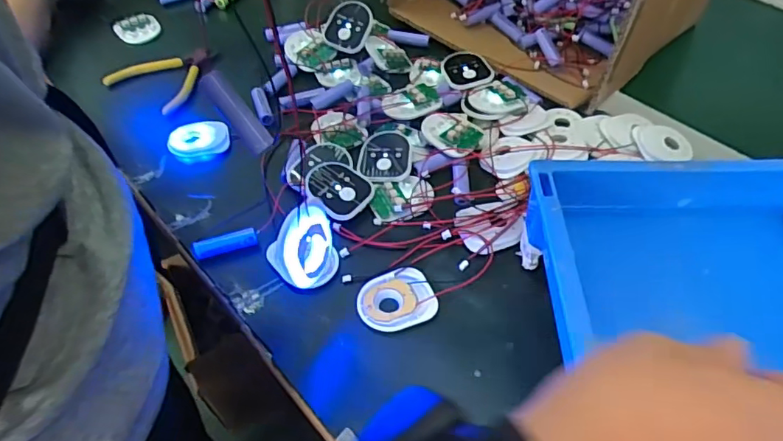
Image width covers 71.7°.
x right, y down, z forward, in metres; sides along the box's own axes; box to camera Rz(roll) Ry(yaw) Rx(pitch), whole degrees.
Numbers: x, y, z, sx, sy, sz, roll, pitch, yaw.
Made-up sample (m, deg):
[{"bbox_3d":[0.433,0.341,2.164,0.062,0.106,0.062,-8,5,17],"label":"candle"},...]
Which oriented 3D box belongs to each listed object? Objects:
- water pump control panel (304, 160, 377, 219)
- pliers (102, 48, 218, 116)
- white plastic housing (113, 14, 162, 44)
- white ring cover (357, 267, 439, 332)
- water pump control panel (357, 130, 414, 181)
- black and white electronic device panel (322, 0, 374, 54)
[{"bbox_3d":[-0.047,-0.028,0.466,0.057,0.013,0.051,32,58,26],"label":"water pump control panel"},{"bbox_3d":[-0.248,-0.164,0.599,0.110,0.017,0.107,-1,50,1],"label":"pliers"},{"bbox_3d":[-0.311,-0.235,0.664,0.051,0.014,0.046,-26,52,-16],"label":"white plastic housing"},{"bbox_3d":[0.004,0.059,0.406,0.056,0.010,0.047,-17,51,-12],"label":"white ring cover"},{"bbox_3d":[-0.005,-0.059,0.495,0.047,0.009,0.060,2,50,4],"label":"water pump control panel"},{"bbox_3d":[-0.048,-0.217,0.602,0.053,0.006,0.057,21,85,11],"label":"black and white electronic device panel"}]

